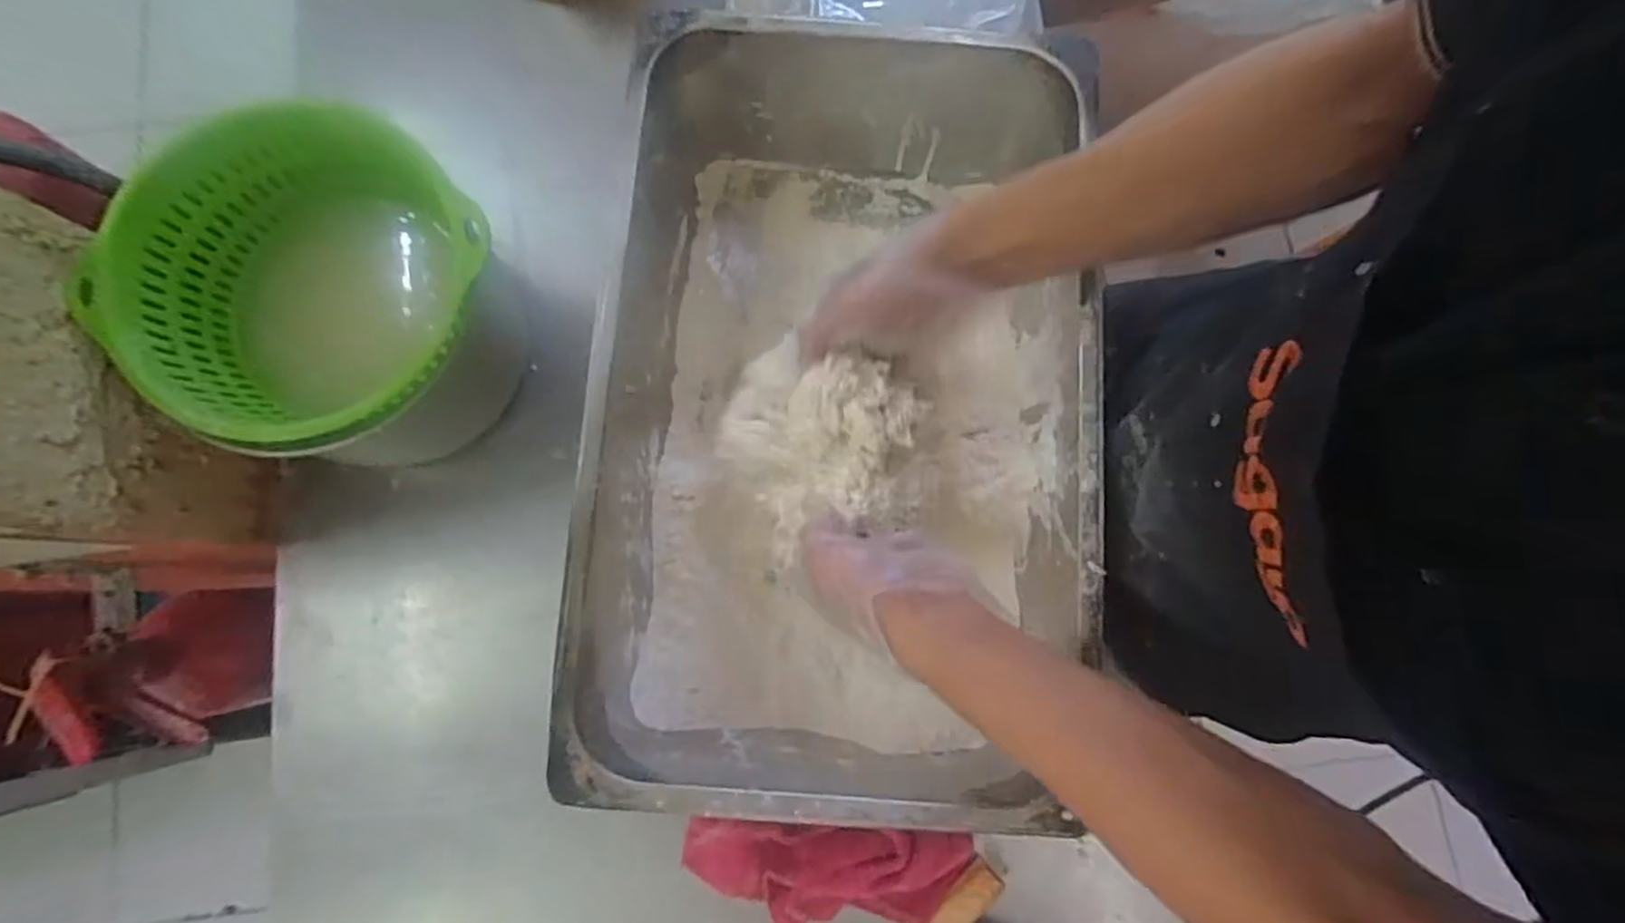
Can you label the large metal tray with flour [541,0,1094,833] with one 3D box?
[{"bbox_3d":[0.022,-0.037,0.535,0.321,0.151,0.514,3,79,1],"label":"large metal tray with flour"}]

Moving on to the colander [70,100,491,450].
[{"bbox_3d":[-0.343,-0.115,0.491,0.210,0.097,0.205,0,79,0],"label":"colander"}]

